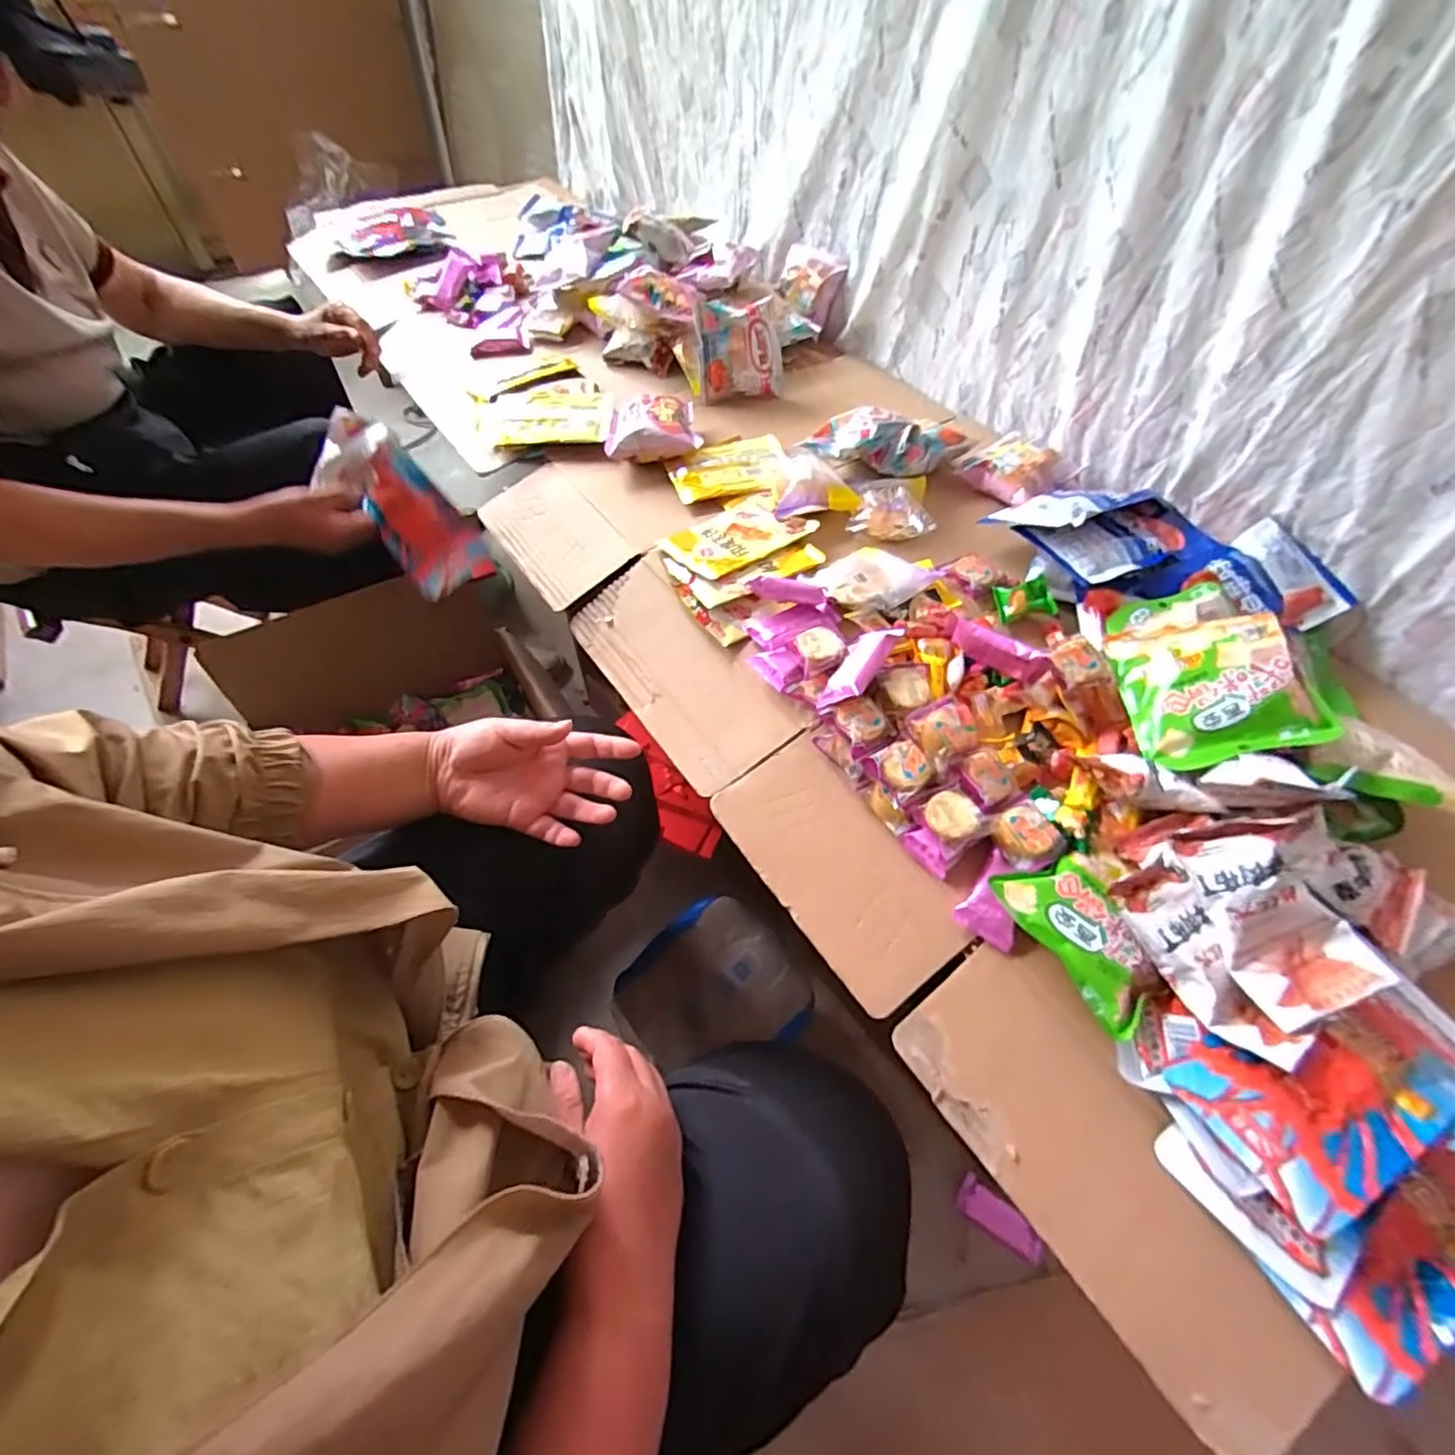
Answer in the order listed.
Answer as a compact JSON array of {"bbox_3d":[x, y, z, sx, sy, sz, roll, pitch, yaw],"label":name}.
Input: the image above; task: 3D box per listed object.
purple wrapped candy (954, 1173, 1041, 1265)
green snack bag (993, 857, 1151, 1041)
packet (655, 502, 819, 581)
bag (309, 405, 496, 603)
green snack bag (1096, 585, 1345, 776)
[{"bbox_3d":[0.330,0.596,0.750,0.100,0.011,0.042,33,57,21],"label":"purple wrapped candy"},{"bbox_3d":[0.255,0.151,0.443,0.068,0.021,0.117,-17,58,-15],"label":"green snack bag"},{"bbox_3d":[0.014,-0.215,0.694,0.153,0.013,0.096,-31,62,-22],"label":"packet"},{"bbox_3d":[-0.405,-0.280,0.768,0.101,0.044,0.243,-44,105,-30],"label":"bag"},{"bbox_3d":[0.413,-0.059,0.546,0.125,0.033,0.200,-13,47,23],"label":"green snack bag"}]

